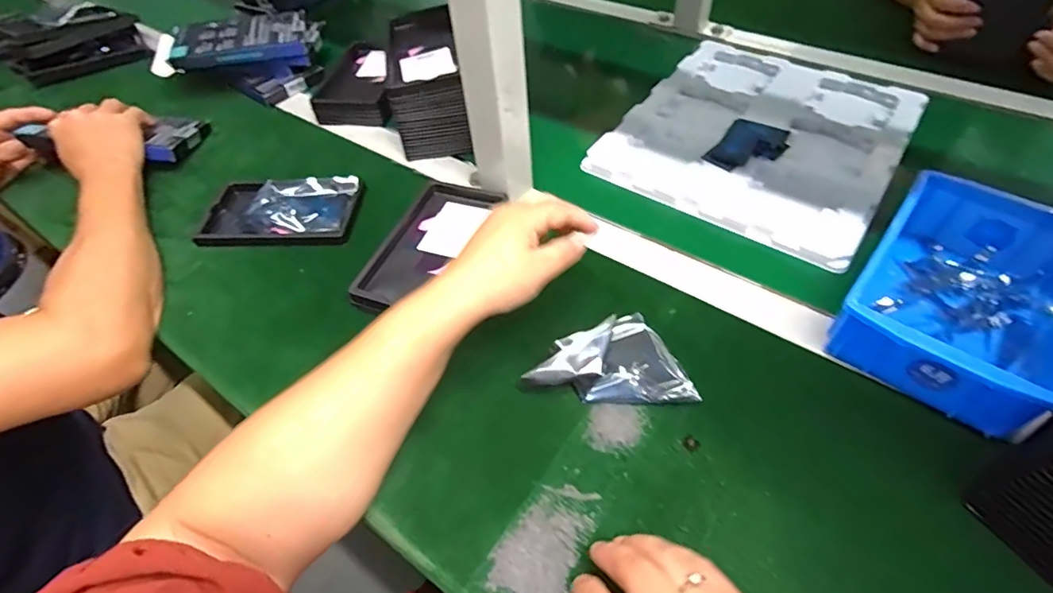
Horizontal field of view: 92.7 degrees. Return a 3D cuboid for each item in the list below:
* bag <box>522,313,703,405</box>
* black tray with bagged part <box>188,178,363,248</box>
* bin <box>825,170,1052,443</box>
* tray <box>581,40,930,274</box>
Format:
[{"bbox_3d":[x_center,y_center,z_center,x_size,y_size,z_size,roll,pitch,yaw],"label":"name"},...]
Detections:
[{"bbox_3d":[0.069,0.058,0.378,0.109,0.038,0.081,-30,55,-18],"label":"bag"},{"bbox_3d":[-0.259,-0.088,0.530,0.159,0.015,0.091,-3,51,3],"label":"black tray with bagged part"},{"bbox_3d":[0.341,-0.006,0.389,0.130,0.056,0.202,32,60,27],"label":"bin"},{"bbox_3d":[0.265,-0.192,0.566,0.277,0.020,0.318,29,59,25],"label":"tray"}]

